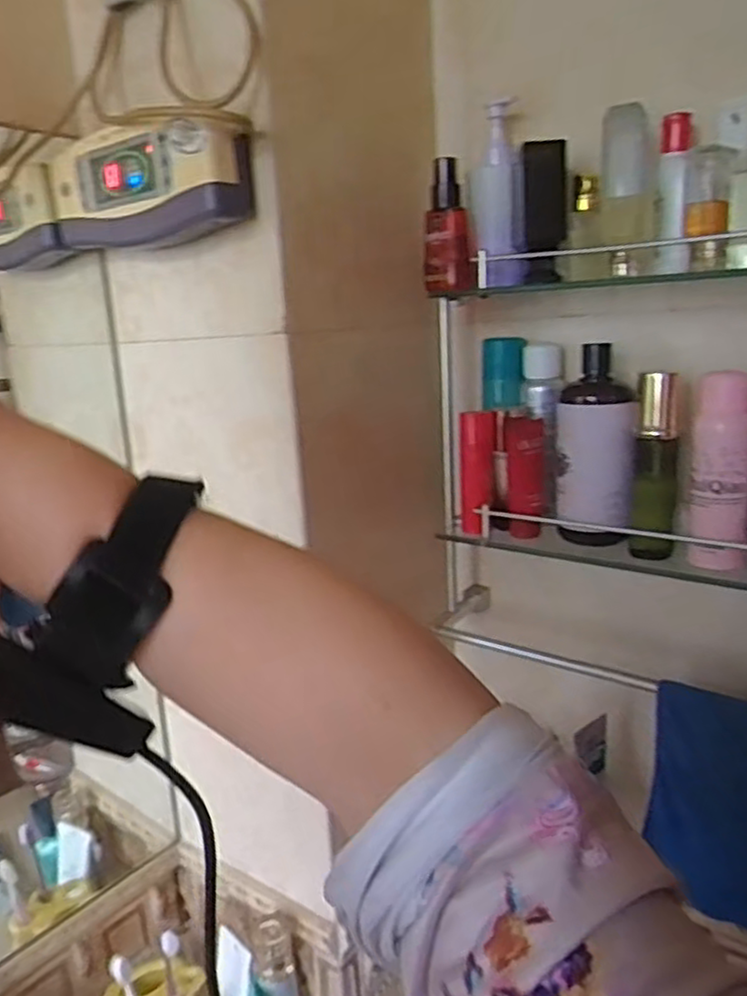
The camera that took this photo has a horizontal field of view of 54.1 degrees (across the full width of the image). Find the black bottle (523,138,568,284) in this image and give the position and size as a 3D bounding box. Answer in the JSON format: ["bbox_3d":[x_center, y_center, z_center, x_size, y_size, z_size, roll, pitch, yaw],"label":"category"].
[{"bbox_3d":[0.148,-0.245,0.628,0.035,0.111,0.024,-1,13,10],"label":"black bottle"}]

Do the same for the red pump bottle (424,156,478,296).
[{"bbox_3d":[0.069,-0.249,0.669,0.044,0.116,0.033,-2,13,5],"label":"red pump bottle"}]

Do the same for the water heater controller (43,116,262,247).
[{"bbox_3d":[-0.196,-0.269,0.641,0.223,0.087,0.053,6,16,34],"label":"water heater controller"}]

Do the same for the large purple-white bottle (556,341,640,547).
[{"bbox_3d":[0.197,-0.045,0.651,0.059,0.171,0.080,-2,13,5],"label":"large purple-white bottle"}]

